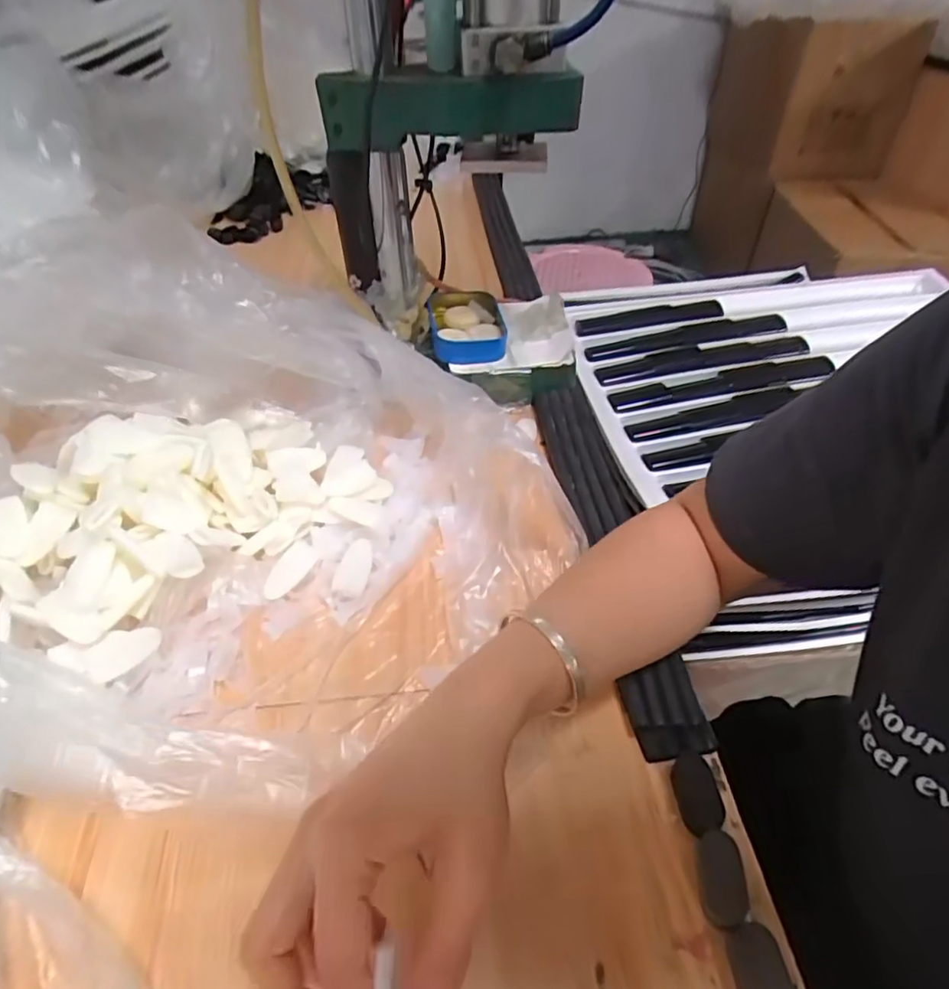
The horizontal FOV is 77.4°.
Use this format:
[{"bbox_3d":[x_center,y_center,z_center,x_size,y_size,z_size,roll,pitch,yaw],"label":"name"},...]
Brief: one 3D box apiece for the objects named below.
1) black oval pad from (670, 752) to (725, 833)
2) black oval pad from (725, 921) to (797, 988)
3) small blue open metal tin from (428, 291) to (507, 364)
[{"bbox_3d":[0.119,0.159,0.318,0.022,0.007,0.038,-4,44,-2],"label":"black oval pad"},{"bbox_3d":[0.125,0.213,0.261,0.022,0.017,0.037,-6,45,-4],"label":"black oval pad"},{"bbox_3d":[-0.006,-0.160,0.567,0.069,0.031,0.087,-6,45,-4],"label":"small blue open metal tin"}]

